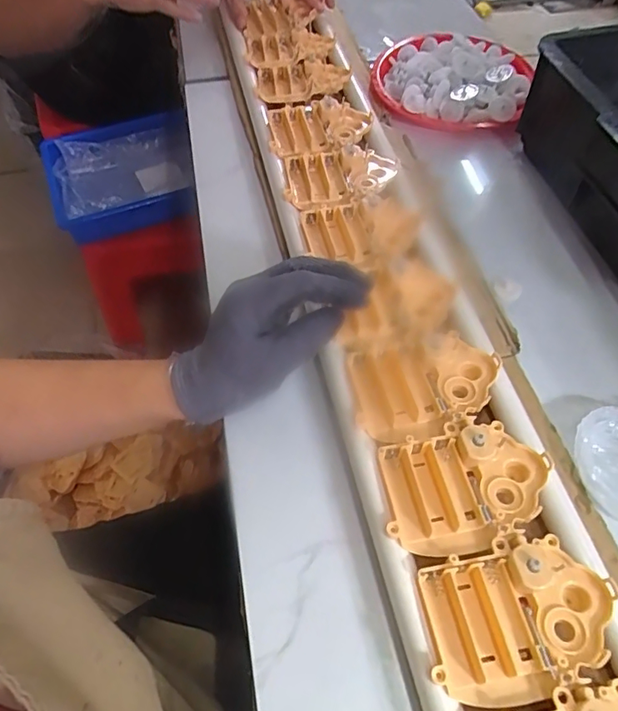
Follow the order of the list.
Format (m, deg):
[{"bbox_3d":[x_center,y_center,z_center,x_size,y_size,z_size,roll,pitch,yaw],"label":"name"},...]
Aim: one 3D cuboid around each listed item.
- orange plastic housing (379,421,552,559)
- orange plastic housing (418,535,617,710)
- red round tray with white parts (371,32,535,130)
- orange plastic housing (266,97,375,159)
[{"bbox_3d":[0.094,0.076,0.307,0.102,0.018,0.069,-16,59,-10],"label":"orange plastic housing"},{"bbox_3d":[0.111,0.136,0.268,0.101,0.017,0.071,-16,59,-10],"label":"orange plastic housing"},{"bbox_3d":[0.157,-0.308,0.566,0.167,0.043,0.158,0,58,0],"label":"red round tray with white parts"},{"bbox_3d":[0.010,-0.220,0.501,0.096,0.020,0.074,-3,58,-2],"label":"orange plastic housing"}]

